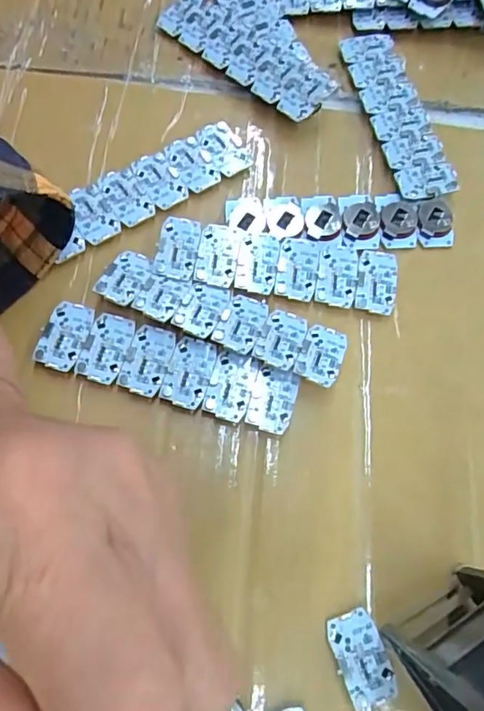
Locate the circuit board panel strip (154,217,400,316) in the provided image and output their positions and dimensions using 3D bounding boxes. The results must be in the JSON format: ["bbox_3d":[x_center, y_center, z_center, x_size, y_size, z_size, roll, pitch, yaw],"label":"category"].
[{"bbox_3d":[0.016,-0.041,0.238,0.106,0.004,0.031,10,68,1],"label":"circuit board panel strip"}]

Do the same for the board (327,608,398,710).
[{"bbox_3d":[0.042,0.107,0.188,0.017,0.004,0.029,-18,70,-10],"label":"board"}]

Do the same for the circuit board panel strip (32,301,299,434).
[{"bbox_3d":[-0.031,0.005,0.221,0.107,0.004,0.029,17,68,4],"label":"circuit board panel strip"}]

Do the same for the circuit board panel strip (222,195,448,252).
[{"bbox_3d":[0.047,-0.064,0.250,0.105,0.004,0.028,1,68,-2],"label":"circuit board panel strip"}]

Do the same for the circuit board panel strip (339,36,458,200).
[{"bbox_3d":[0.080,-0.125,0.274,0.029,0.004,0.105,-13,71,-7],"label":"circuit board panel strip"}]

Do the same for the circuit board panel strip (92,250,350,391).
[{"bbox_3d":[-0.008,-0.018,0.228,0.107,0.004,0.029,22,57,5],"label":"circuit board panel strip"}]

